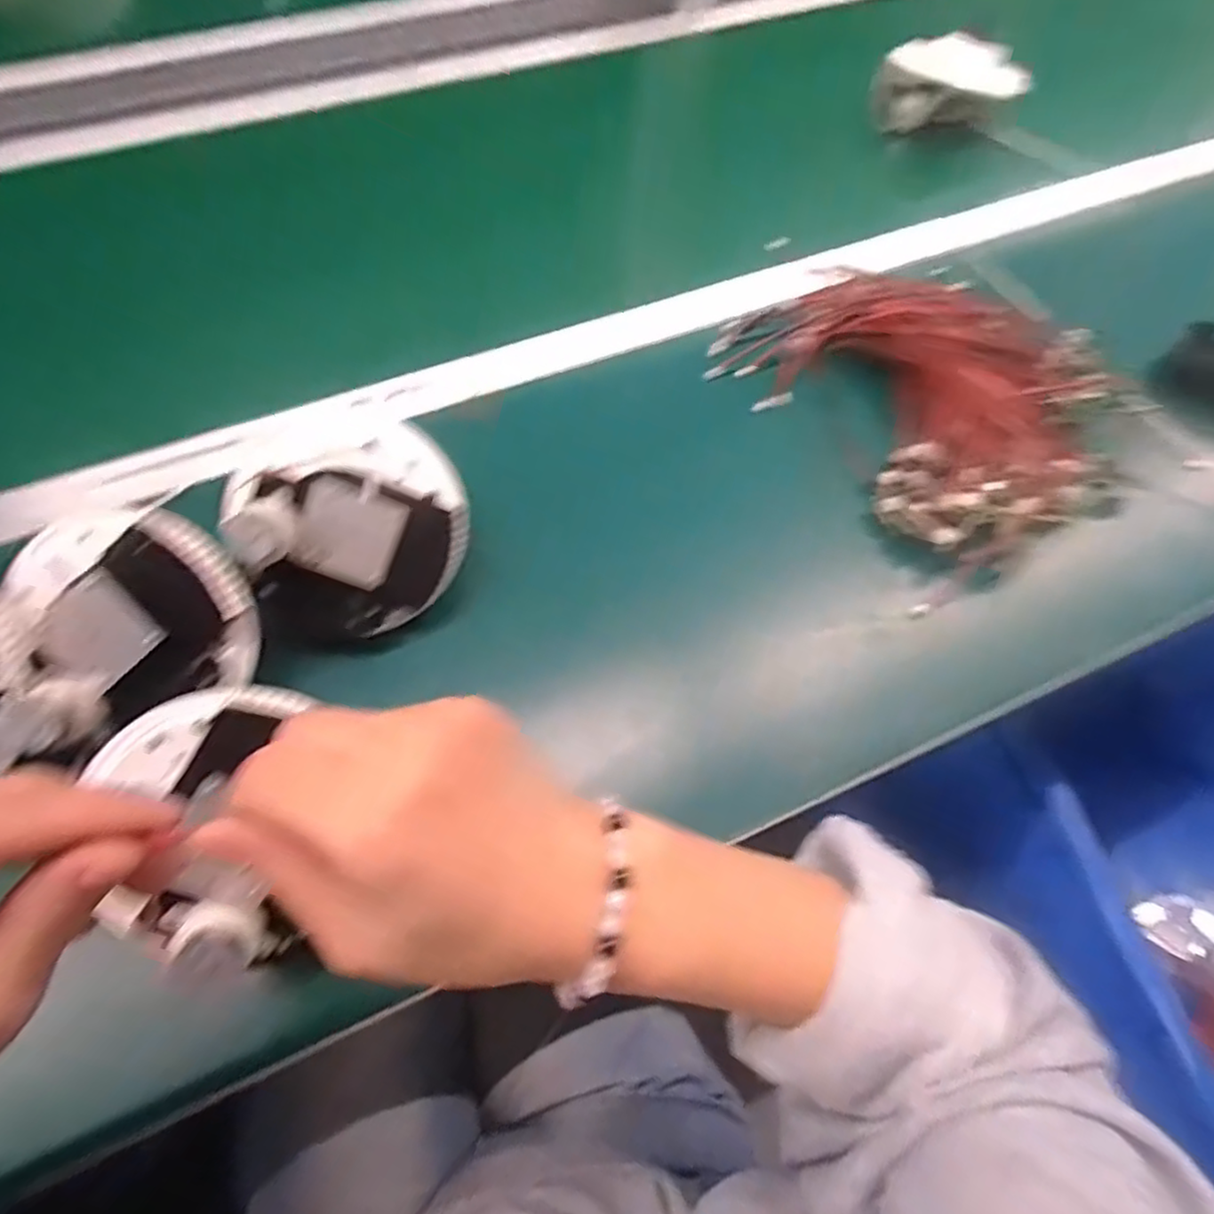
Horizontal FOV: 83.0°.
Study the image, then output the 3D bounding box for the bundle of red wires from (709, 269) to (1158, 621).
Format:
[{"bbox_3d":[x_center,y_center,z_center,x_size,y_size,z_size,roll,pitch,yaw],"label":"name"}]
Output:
[{"bbox_3d":[0.229,-0.147,0.485,0.219,0.052,0.255,-23,64,-12],"label":"bundle of red wires"}]

